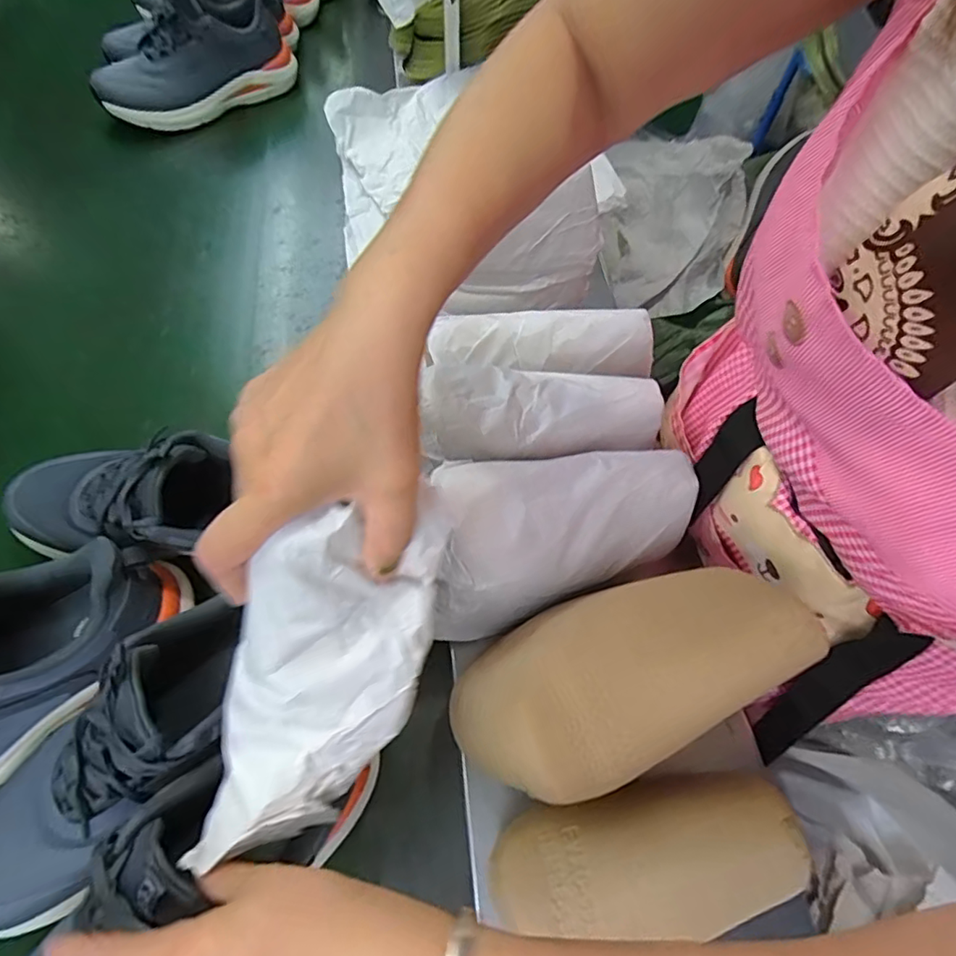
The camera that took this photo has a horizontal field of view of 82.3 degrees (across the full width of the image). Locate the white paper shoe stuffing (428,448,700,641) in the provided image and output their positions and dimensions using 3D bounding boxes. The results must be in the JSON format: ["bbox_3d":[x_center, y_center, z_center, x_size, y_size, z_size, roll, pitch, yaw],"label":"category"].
[{"bbox_3d":[0.052,0.034,0.426,0.197,0.112,0.108,-18,66,-12],"label":"white paper shoe stuffing"}]

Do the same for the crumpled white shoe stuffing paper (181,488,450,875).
[{"bbox_3d":[-0.084,0.108,0.281,0.083,0.062,0.215,27,104,9],"label":"crumpled white shoe stuffing paper"}]

